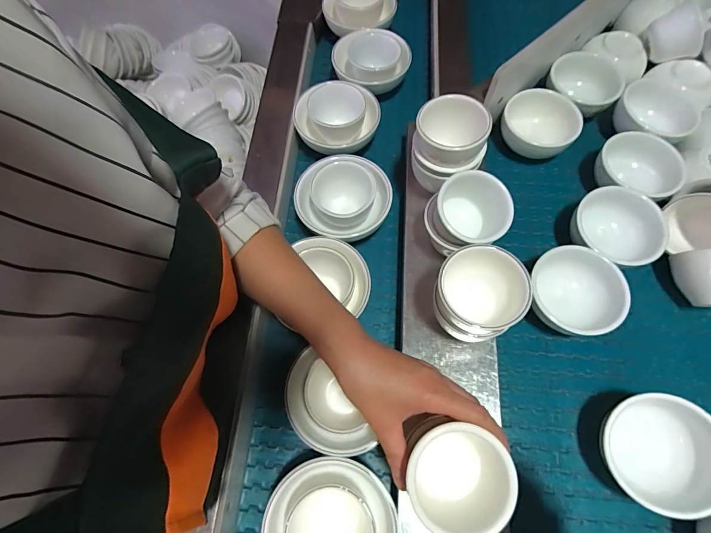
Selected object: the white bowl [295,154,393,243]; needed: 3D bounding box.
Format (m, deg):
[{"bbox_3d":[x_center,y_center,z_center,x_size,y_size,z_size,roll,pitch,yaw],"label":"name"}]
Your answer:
[{"bbox_3d":[-0.011,-0.079,0.467,0.112,0.063,0.106,0,62,1],"label":"white bowl"}]

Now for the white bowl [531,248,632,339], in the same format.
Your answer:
[{"bbox_3d":[0.245,0.033,0.426,0.095,0.061,0.091,0,62,1],"label":"white bowl"}]

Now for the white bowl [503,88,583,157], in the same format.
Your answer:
[{"bbox_3d":[0.255,-0.194,0.526,0.099,0.055,0.090,0,65,1],"label":"white bowl"}]

